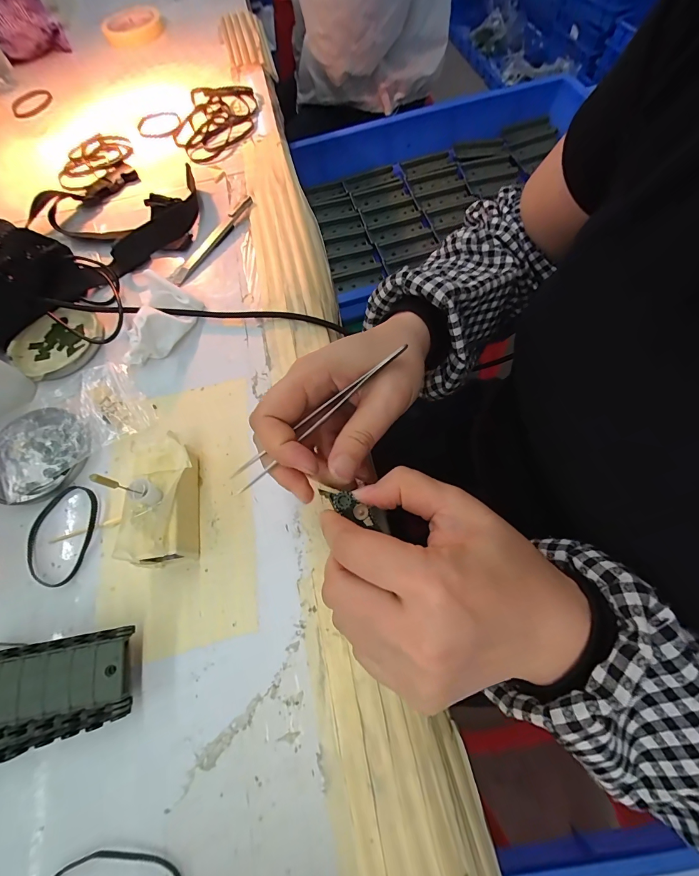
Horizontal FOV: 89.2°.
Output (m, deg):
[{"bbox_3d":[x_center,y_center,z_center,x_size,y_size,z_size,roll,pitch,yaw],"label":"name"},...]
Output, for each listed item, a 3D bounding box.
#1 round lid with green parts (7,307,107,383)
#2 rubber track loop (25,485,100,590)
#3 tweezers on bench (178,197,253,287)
[{"bbox_3d":[-0.267,-0.086,0.327,0.078,0.017,0.076,-1,66,2],"label":"round lid with green parts"},{"bbox_3d":[-0.211,0.069,0.257,0.049,0.004,0.070,6,67,5],"label":"rubber track loop"},{"bbox_3d":[-0.140,-0.207,0.367,0.011,0.012,0.122,27,70,14],"label":"tweezers on bench"}]

